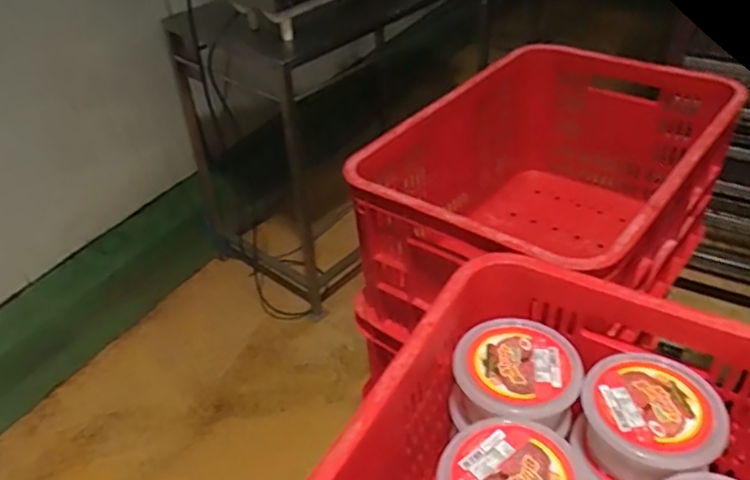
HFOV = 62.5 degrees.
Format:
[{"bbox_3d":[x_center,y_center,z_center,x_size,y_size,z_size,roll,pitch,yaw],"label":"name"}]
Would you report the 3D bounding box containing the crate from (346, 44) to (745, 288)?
[{"bbox_3d":[0.253,-0.071,0.930,0.381,0.259,0.545,27,47,32],"label":"crate"}]

